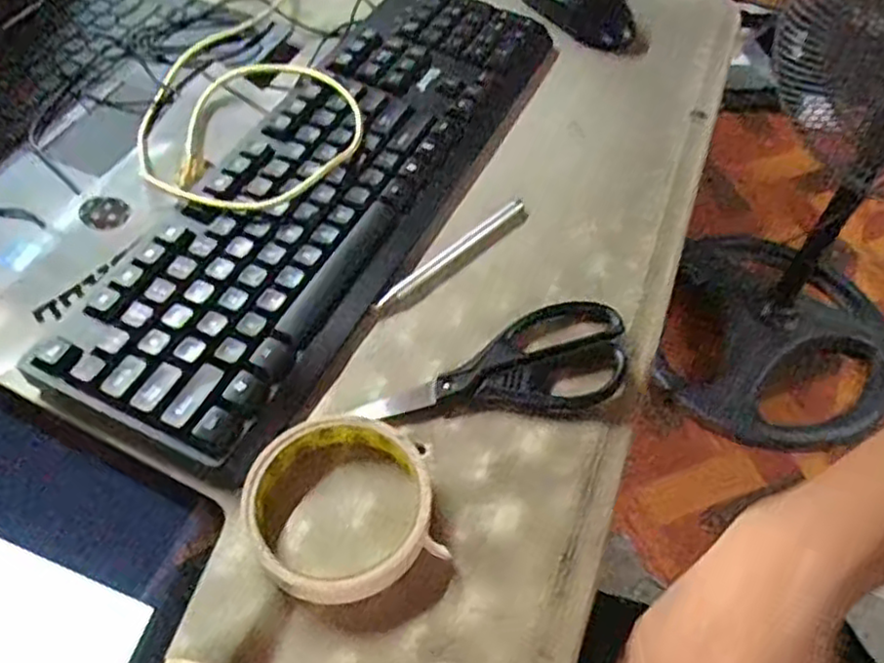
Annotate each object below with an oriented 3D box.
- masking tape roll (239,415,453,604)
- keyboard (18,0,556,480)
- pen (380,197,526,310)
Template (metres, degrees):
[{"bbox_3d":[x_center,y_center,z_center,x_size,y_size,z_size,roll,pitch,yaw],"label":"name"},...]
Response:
[{"bbox_3d":[-0.048,0.082,0.332,0.084,0.020,0.088,2,54,-2],"label":"masking tape roll"},{"bbox_3d":[-0.065,-0.107,0.459,0.135,0.025,0.423,24,56,14],"label":"keyboard"},{"bbox_3d":[0.009,-0.051,0.433,0.123,0.009,0.007,-36,63,-26],"label":"pen"}]

